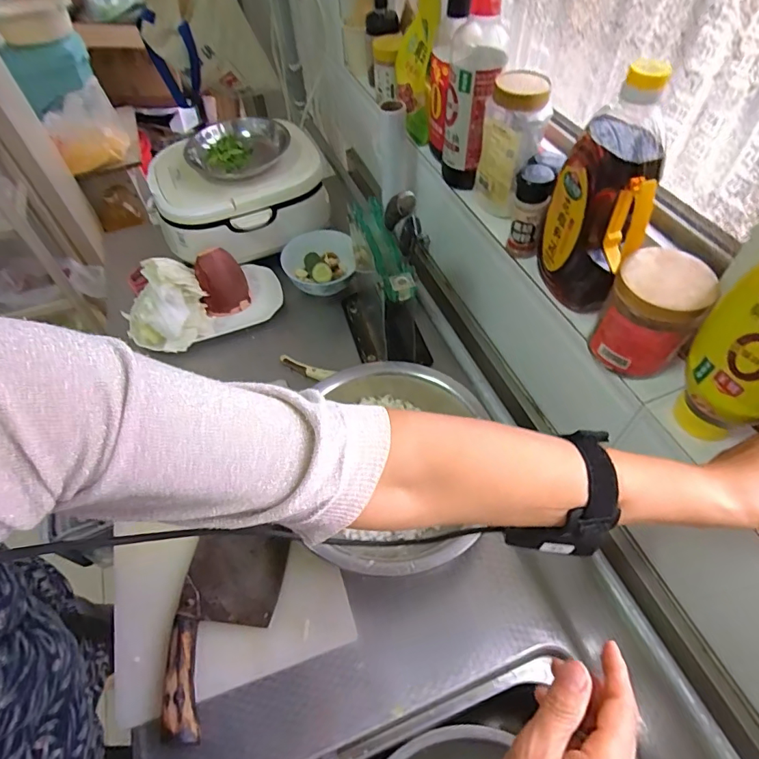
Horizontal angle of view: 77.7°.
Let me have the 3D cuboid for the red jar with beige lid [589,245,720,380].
[{"bbox_3d":[0.279,-0.069,0.487,0.082,0.113,0.086,-2,53,2],"label":"red jar with beige lid"}]

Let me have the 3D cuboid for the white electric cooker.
[{"bbox_3d":[-0.318,-0.434,1.082,0.378,0.162,0.312,-14,53,-7],"label":"white electric cooker"}]

